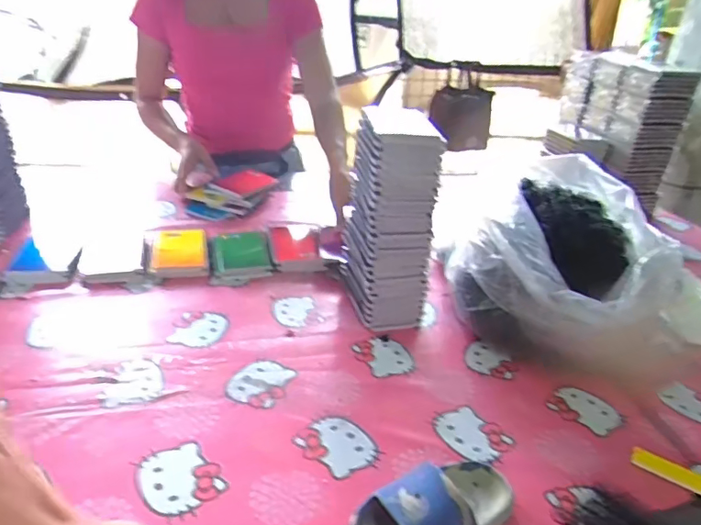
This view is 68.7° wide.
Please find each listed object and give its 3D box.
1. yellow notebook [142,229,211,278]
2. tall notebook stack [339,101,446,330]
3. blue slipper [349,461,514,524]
[{"bbox_3d":[-0.293,-0.015,0.873,0.098,0.021,0.137,-3,30,-16],"label":"yellow notebook"},{"bbox_3d":[0.053,-0.069,0.759,0.118,0.291,0.174,3,29,-6],"label":"tall notebook stack"},{"bbox_3d":[0.079,0.222,0.471,0.177,0.061,0.085,-19,37,-38],"label":"blue slipper"}]

